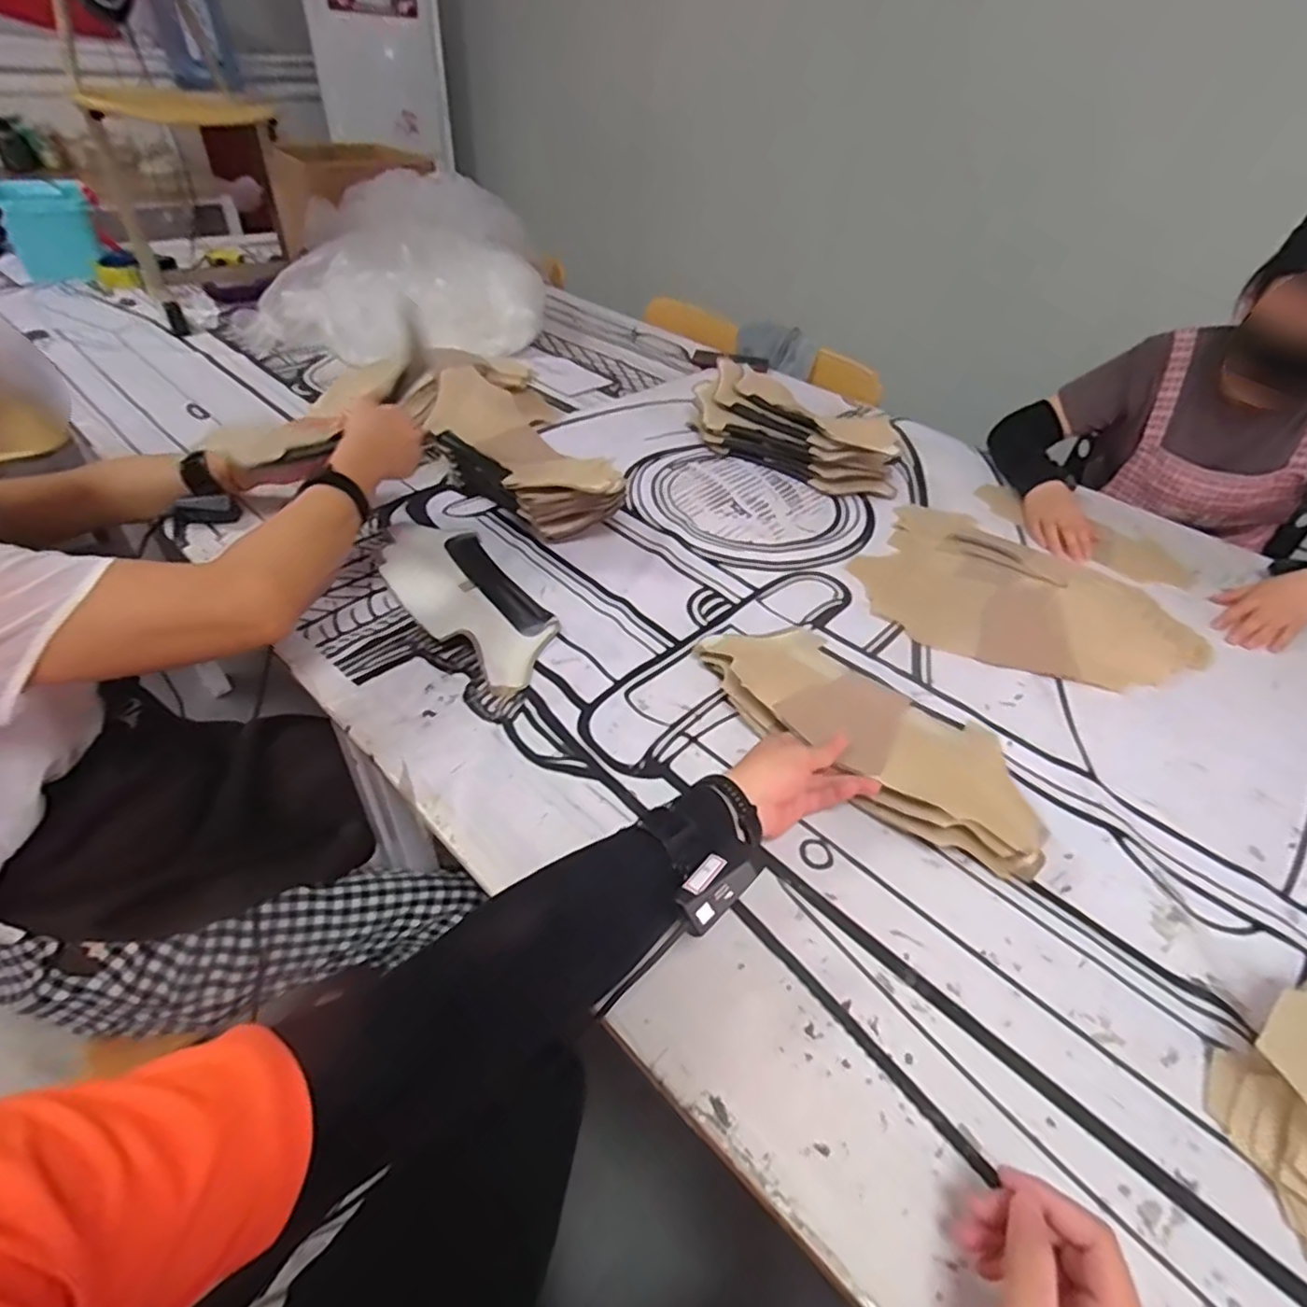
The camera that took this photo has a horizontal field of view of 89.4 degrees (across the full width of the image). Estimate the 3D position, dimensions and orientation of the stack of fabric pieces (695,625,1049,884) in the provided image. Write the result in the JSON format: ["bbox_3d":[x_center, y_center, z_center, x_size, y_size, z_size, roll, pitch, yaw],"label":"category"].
[{"bbox_3d":[0.206,0.069,0.650,0.358,0.048,0.140,35,52,25],"label":"stack of fabric pieces"}]

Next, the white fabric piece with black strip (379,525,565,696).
[{"bbox_3d":[-0.245,-0.083,0.847,0.141,0.033,0.380,-26,52,-27],"label":"white fabric piece with black strip"}]

